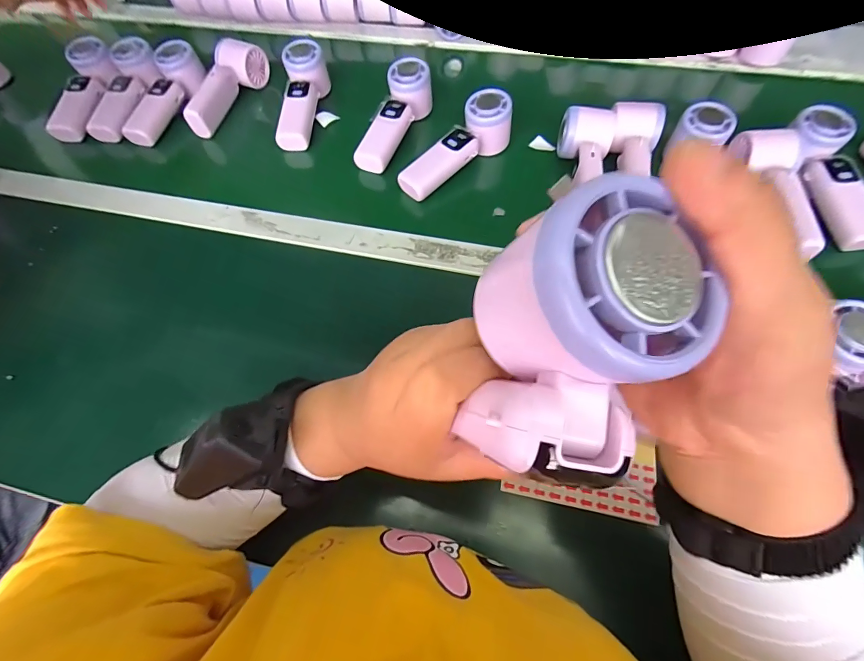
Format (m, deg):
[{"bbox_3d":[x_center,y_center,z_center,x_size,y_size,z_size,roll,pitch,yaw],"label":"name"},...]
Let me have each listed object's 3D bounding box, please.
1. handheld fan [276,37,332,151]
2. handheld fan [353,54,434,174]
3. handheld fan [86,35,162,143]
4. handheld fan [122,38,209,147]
[{"bbox_3d":[-0.181,-0.321,0.531,0.050,0.047,0.168,2,74,5],"label":"handheld fan"},{"bbox_3d":[-0.050,-0.277,0.505,0.049,0.048,0.169,20,77,15],"label":"handheld fan"},{"bbox_3d":[-0.439,-0.344,0.549,0.050,0.038,0.165,14,82,12],"label":"handheld fan"},{"bbox_3d":[-0.383,-0.334,0.540,0.045,0.041,0.167,14,76,12],"label":"handheld fan"}]

